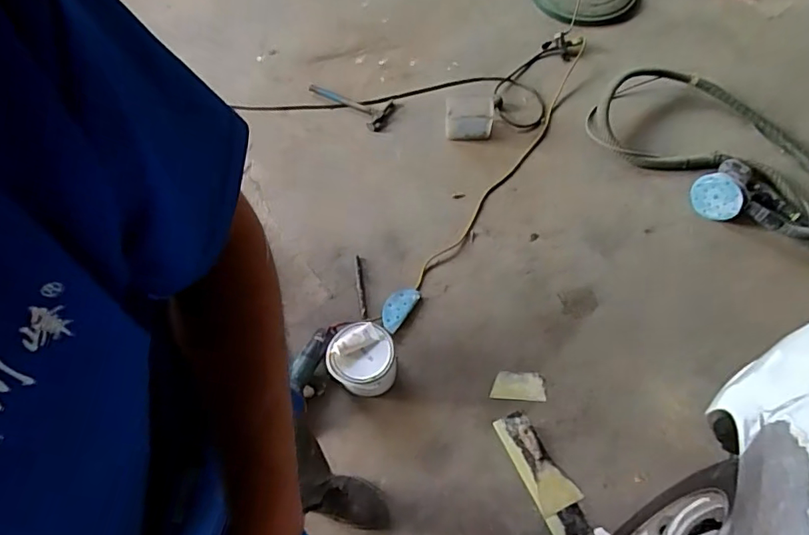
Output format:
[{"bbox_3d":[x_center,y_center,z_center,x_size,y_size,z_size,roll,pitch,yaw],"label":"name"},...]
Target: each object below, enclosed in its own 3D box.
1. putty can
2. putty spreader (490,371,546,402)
[{"bbox_3d":[-0.102,0.234,1.311,0.159,0.147,0.158,-1,64,1],"label":"putty can"},{"bbox_3d":[0.294,0.306,1.368,0.136,0.004,0.071,3,64,3],"label":"putty spreader"}]

